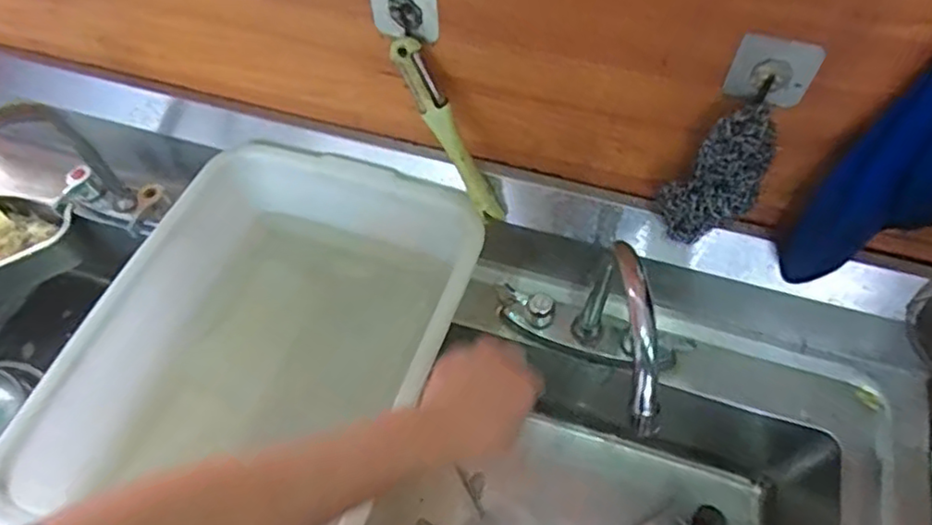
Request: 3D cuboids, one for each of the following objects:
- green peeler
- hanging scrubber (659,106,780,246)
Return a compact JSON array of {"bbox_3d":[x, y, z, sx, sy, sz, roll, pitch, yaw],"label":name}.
[{"bbox_3d":[-0.013,-0.114,0.596,0.024,0.193,0.018,-46,32,-24],"label":"green peeler"},{"bbox_3d":[0.213,-0.068,0.546,0.067,0.131,0.052,38,66,22],"label":"hanging scrubber"}]

